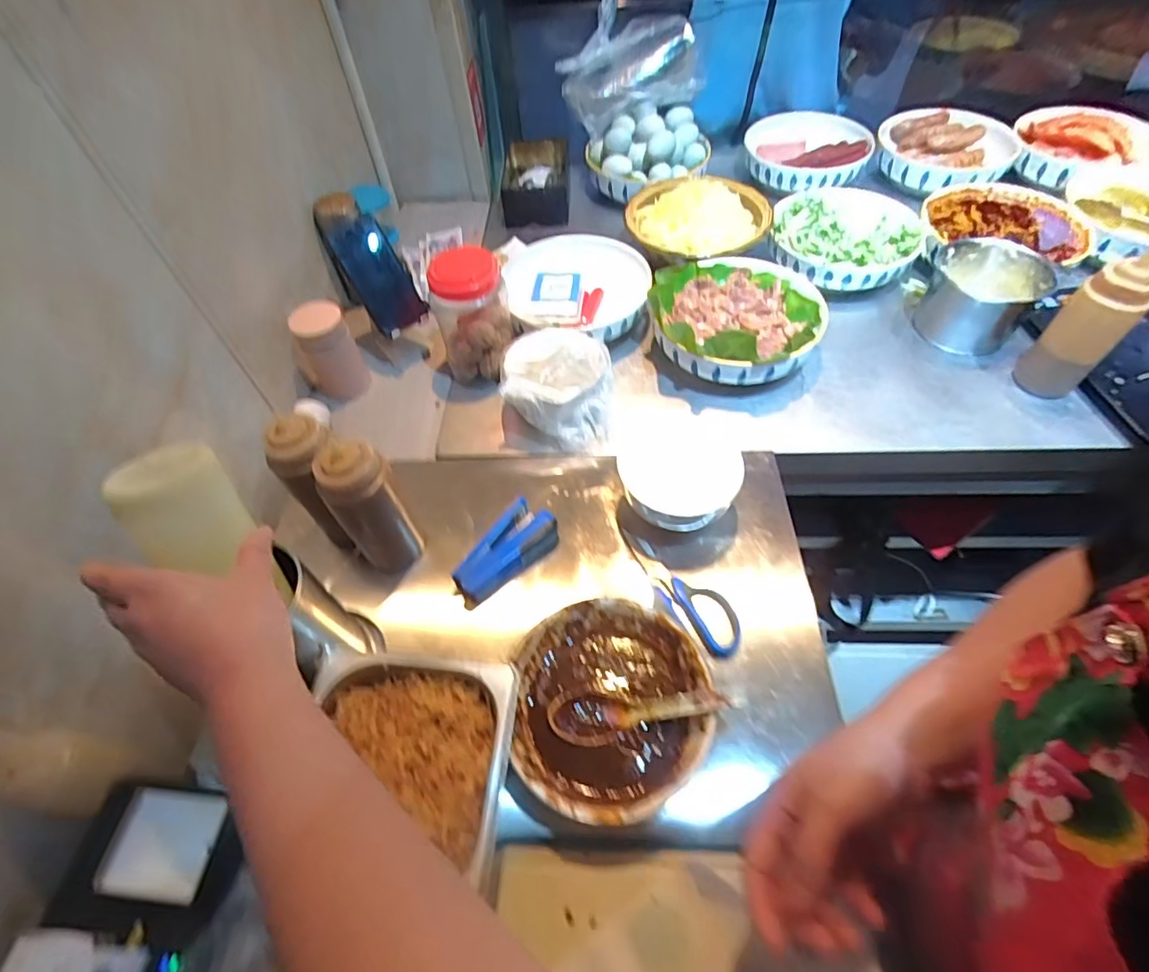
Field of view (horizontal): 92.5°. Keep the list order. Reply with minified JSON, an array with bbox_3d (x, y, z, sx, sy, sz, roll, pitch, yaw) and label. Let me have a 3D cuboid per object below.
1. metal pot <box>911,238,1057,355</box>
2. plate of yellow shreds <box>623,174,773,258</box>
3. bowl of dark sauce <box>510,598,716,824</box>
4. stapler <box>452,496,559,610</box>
[{"bbox_3d":[0.560,-0.263,0.765,0.129,0.095,0.113,28,61,21],"label":"metal pot"},{"bbox_3d":[0.198,-0.448,0.882,0.216,0.042,0.224,-1,55,2],"label":"plate of yellow shreds"},{"bbox_3d":[0.031,0.188,0.475,0.159,0.052,0.169,-1,55,2],"label":"bowl of dark sauce"},{"bbox_3d":[-0.075,0.077,0.596,0.055,0.038,0.123,31,62,22],"label":"stapler"}]

